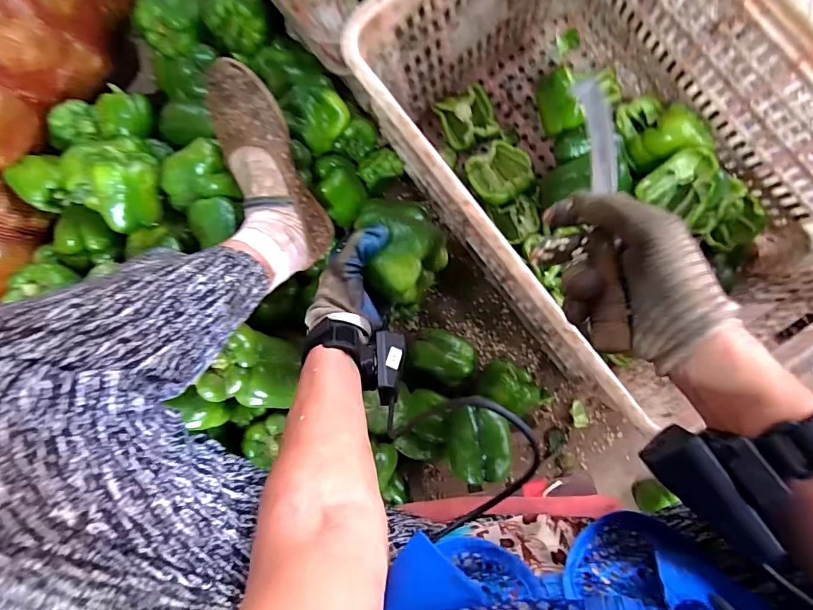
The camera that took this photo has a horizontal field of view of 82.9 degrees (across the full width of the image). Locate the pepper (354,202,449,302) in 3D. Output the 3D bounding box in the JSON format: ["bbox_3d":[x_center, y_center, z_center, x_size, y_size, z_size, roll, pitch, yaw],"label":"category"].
[{"bbox_3d":[-0.001,-0.062,0.517,0.086,0.066,0.113,-16,88,10],"label":"pepper"}]

